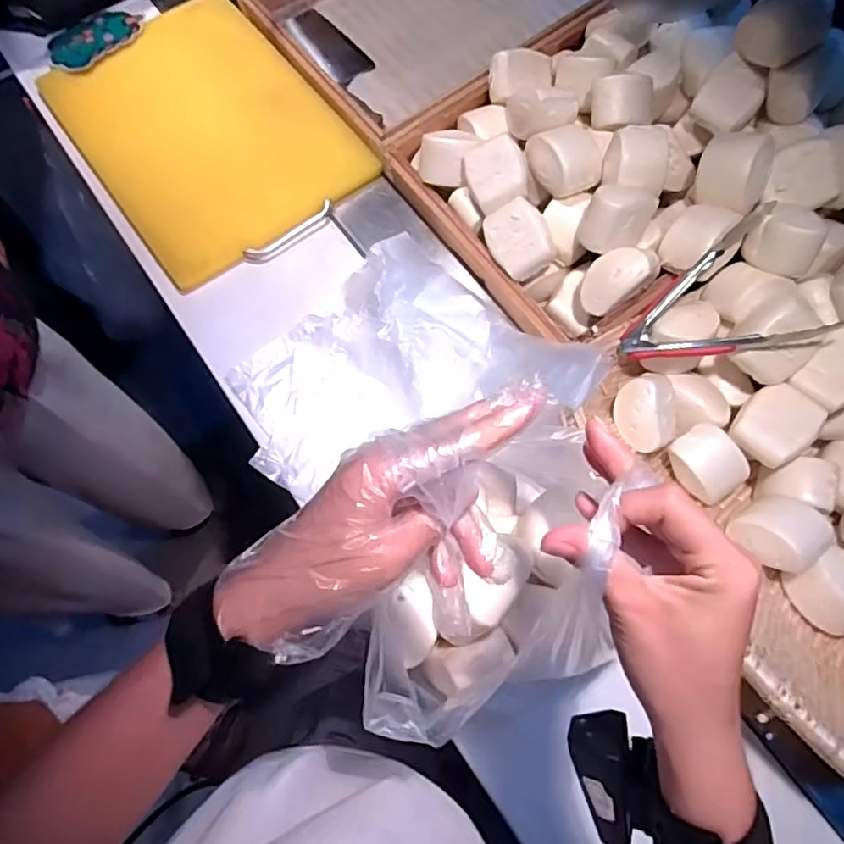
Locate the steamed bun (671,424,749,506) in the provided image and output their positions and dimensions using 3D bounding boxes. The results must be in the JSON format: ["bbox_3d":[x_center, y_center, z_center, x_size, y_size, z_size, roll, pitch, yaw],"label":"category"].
[{"bbox_3d":[0.321,0.045,0.660,0.070,0.047,0.082,-41,93,15],"label":"steamed bun"}]

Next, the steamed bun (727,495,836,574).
[{"bbox_3d":[0.373,0.116,0.614,0.073,0.064,0.075,-1,70,2],"label":"steamed bun"}]

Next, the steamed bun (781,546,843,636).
[{"bbox_3d":[0.425,0.183,0.597,0.080,0.062,0.084,-31,71,-9],"label":"steamed bun"}]

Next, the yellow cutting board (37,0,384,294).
[{"bbox_3d":[-0.322,-0.428,0.854,0.328,0.031,0.450,-37,72,-11],"label":"yellow cutting board"}]

